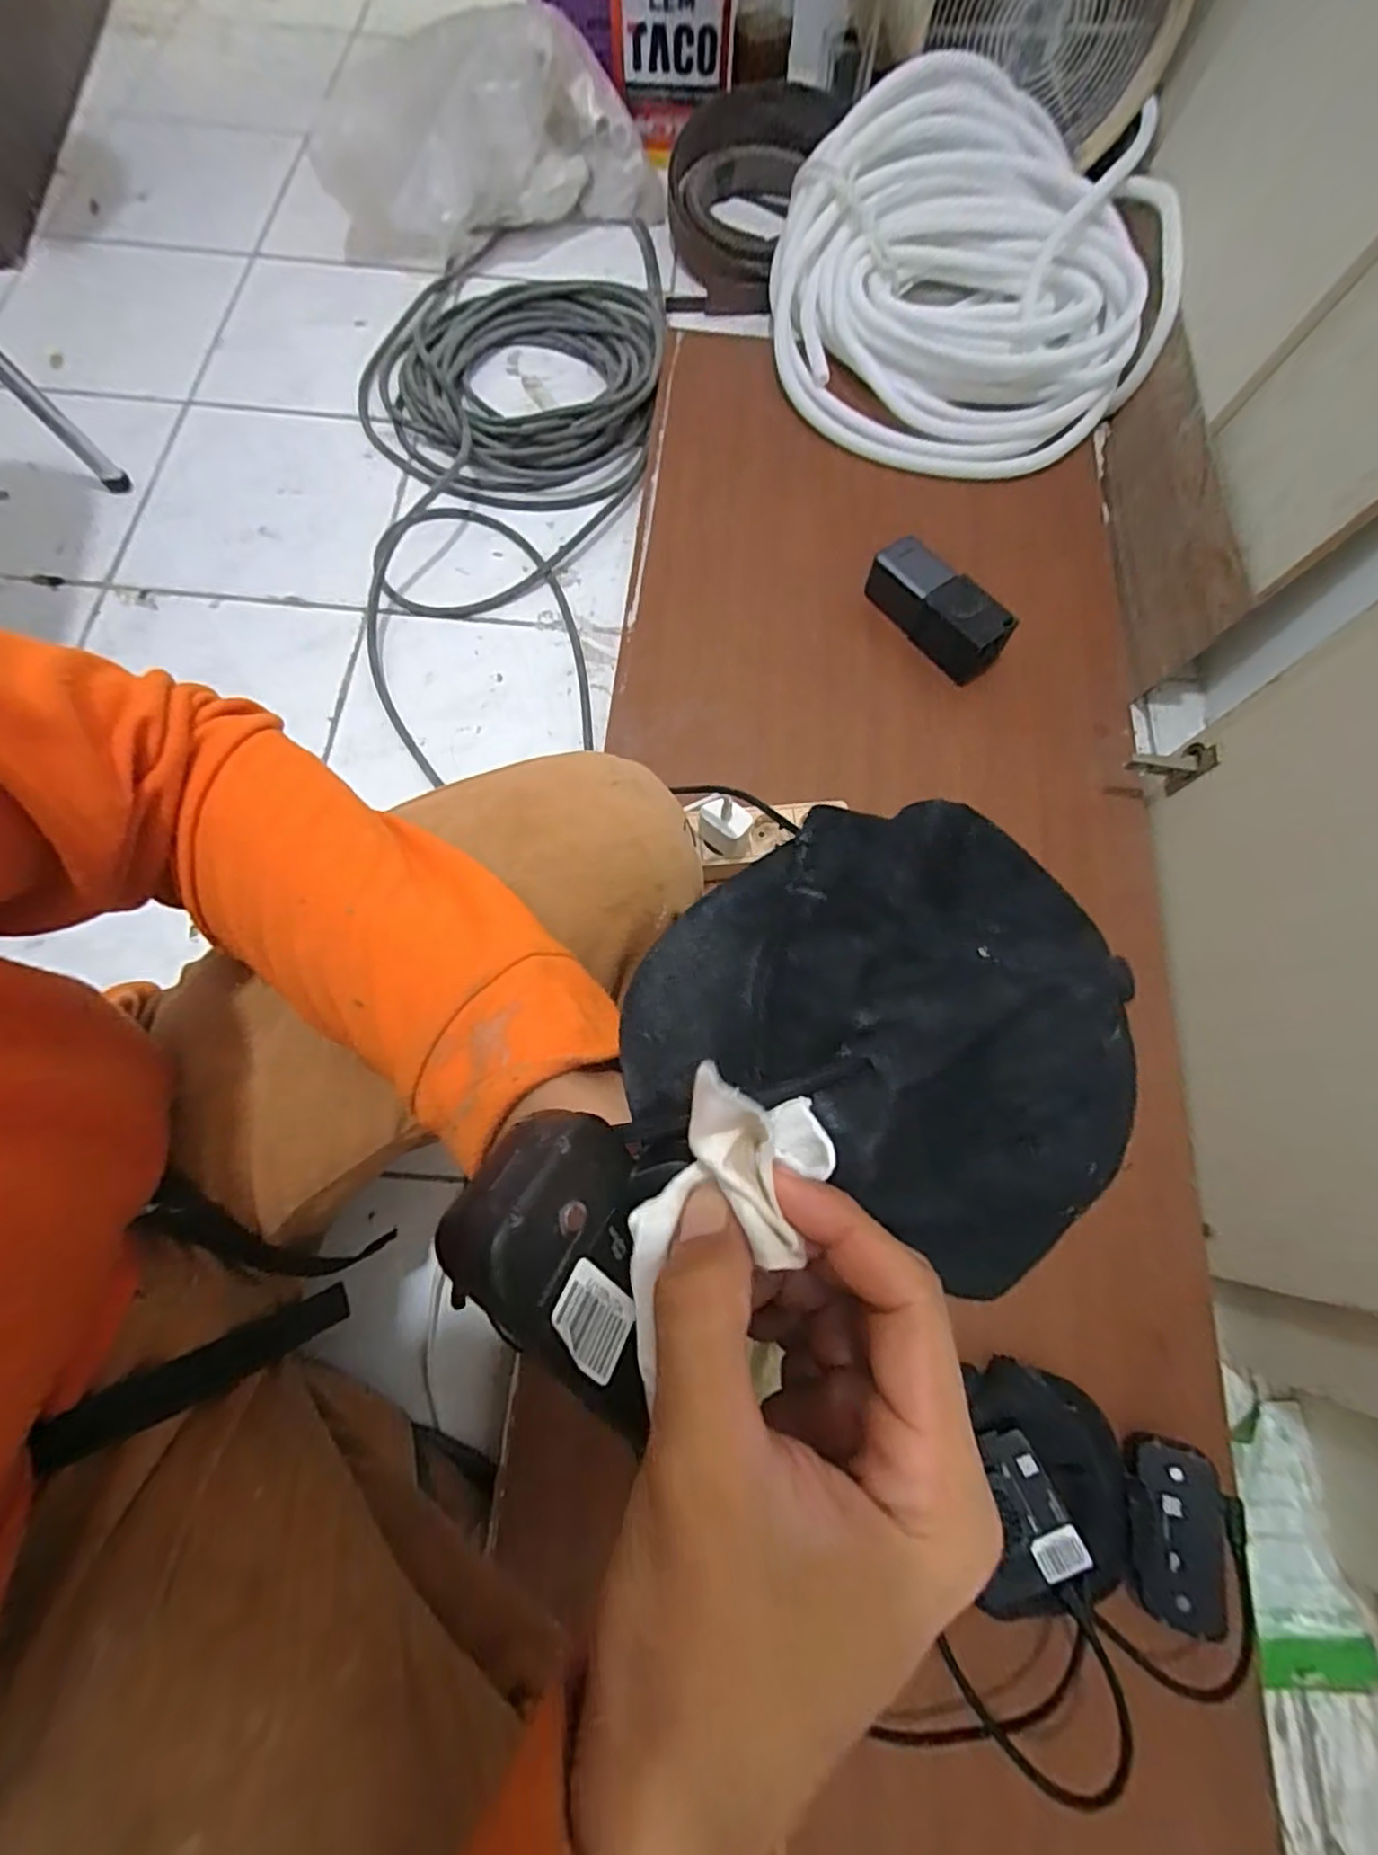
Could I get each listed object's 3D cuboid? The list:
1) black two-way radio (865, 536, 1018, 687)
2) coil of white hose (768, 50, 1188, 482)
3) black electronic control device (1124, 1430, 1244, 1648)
[{"bbox_3d":[0.257,-0.329,0.694,0.064,0.052,0.159,-35,76,-12],"label":"black two-way radio"},{"bbox_3d":[0.341,-0.788,0.802,0.457,0.165,0.472,1,72,-2],"label":"coil of white hose"},{"bbox_3d":[0.335,0.415,0.460,0.058,0.025,0.106,-3,64,30],"label":"black electronic control device"}]

